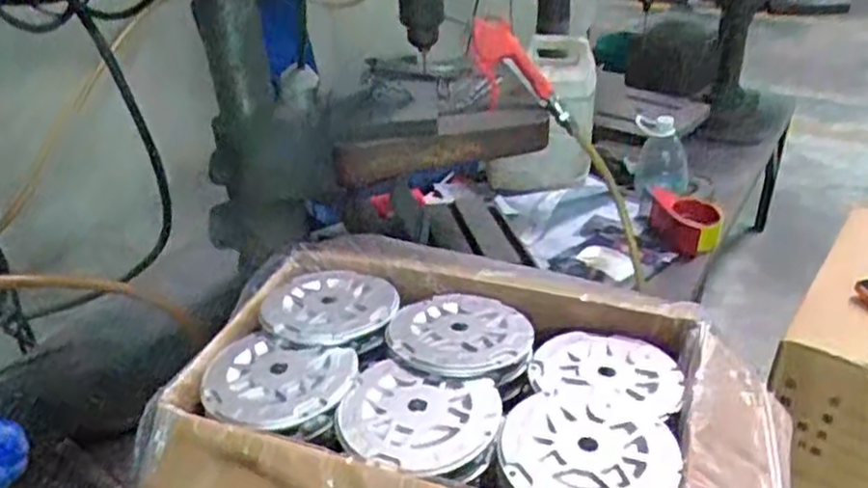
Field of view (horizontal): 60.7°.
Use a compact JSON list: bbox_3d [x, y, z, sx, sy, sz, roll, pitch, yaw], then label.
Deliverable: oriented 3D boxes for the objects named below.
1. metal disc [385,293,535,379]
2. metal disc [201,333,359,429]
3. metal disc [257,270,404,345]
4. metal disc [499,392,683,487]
[{"bbox_3d":[0.025,0.087,0.718,0.132,0.013,0.132,-4,31,2],"label":"metal disc"},{"bbox_3d":[-0.143,0.123,0.672,0.129,0.013,0.129,-4,31,2],"label":"metal disc"},{"bbox_3d":[-0.104,0.061,0.751,0.126,0.012,0.125,-4,31,2],"label":"metal disc"},{"bbox_3d":[0.120,0.163,0.578,0.131,0.018,0.123,-4,31,2],"label":"metal disc"}]

